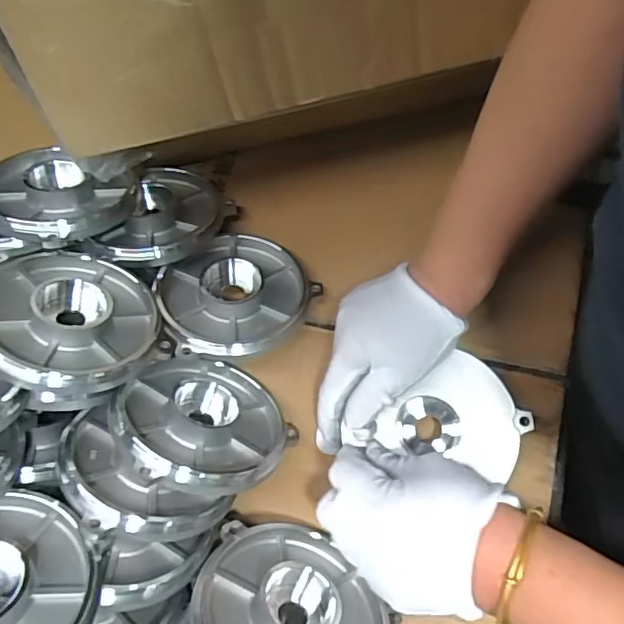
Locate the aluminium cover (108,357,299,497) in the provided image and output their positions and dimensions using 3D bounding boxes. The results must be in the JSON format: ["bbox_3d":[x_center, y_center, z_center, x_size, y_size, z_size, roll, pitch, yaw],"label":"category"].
[{"bbox_3d":[-0.071,0.069,0.374,0.108,0.020,0.115,29,28,13],"label":"aluminium cover"}]

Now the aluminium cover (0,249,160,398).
[{"bbox_3d":[-0.153,0.003,0.368,0.106,0.020,0.111,-19,54,-40],"label":"aluminium cover"}]

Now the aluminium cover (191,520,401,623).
[{"bbox_3d":[-0.018,0.172,0.328,0.113,0.031,0.107,33,31,27],"label":"aluminium cover"}]

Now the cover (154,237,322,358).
[{"bbox_3d":[-0.057,-0.011,0.428,0.110,0.030,0.102,-31,62,-24],"label":"cover"}]

